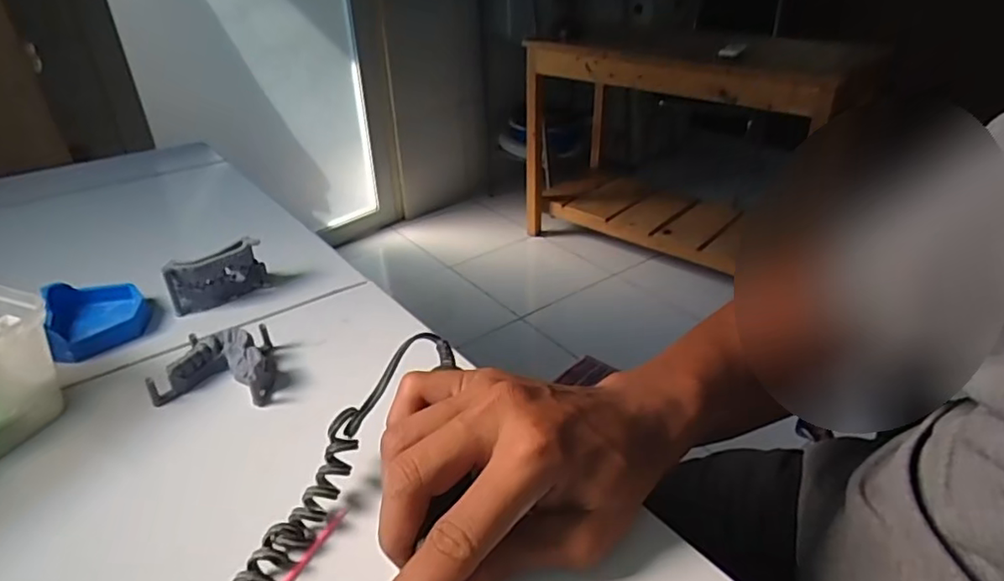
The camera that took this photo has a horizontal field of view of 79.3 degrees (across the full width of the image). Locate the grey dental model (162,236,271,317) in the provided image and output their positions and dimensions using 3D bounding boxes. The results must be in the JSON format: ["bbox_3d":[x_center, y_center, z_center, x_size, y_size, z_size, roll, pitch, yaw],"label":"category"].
[{"bbox_3d":[-0.222,-0.010,0.475,0.071,0.044,0.014,-25,39,-34],"label":"grey dental model"}]

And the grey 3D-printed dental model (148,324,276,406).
[{"bbox_3d":[-0.186,0.052,0.388,0.073,0.025,0.060,-13,33,-19],"label":"grey 3D-printed dental model"}]

